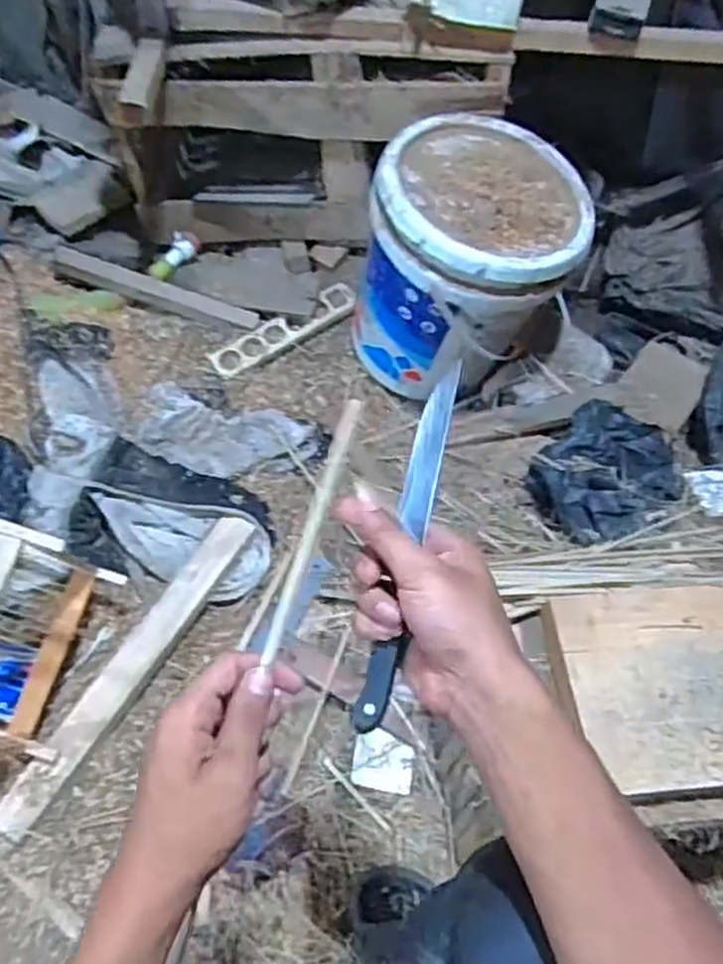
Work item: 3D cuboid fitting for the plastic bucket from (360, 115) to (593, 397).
[{"bbox_3d":[0.160,-0.319,1.164,0.305,0.339,0.280,2,55,-2],"label":"plastic bucket"}]

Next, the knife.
[{"bbox_3d":[0.028,0.033,0.447,0.019,0.012,0.220,12,73,5],"label":"knife"}]

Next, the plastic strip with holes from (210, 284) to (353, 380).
[{"bbox_3d":[-0.133,-0.261,1.314,0.270,0.012,0.056,-32,80,-12],"label":"plastic strip with holes"}]

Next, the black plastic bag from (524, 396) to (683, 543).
[{"bbox_3d":[0.371,-0.016,1.161,0.224,0.074,0.186,-31,62,-22],"label":"black plastic bag"}]

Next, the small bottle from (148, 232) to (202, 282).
[{"bbox_3d":[-0.338,-0.403,1.358,0.044,0.039,0.110,37,81,19],"label":"small bottle"}]

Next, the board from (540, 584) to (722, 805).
[{"bbox_3d":[0.336,0.189,0.728,0.281,0.030,0.191,-5,57,-6],"label":"board"}]

